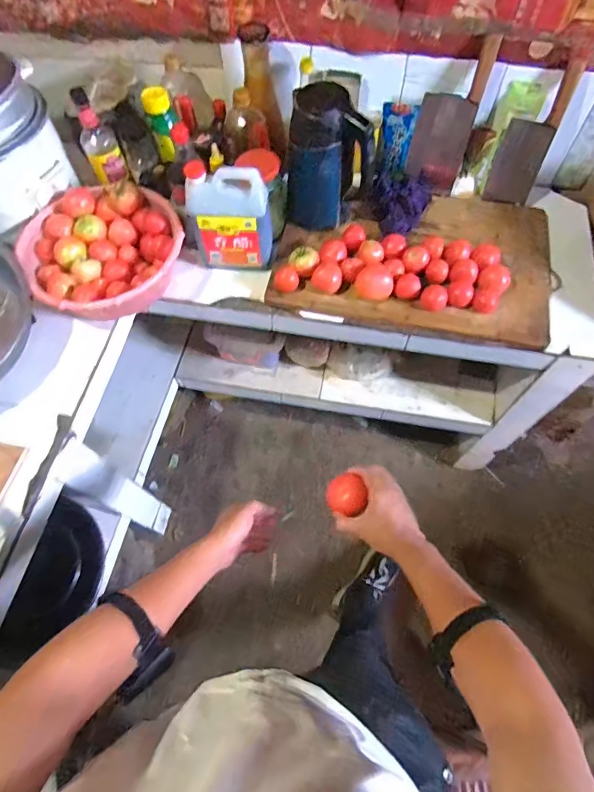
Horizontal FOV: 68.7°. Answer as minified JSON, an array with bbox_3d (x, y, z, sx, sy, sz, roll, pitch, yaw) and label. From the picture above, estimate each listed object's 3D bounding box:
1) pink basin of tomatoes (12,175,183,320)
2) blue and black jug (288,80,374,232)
[{"bbox_3d":[-0.399,-0.303,0.910,0.304,0.104,0.316,-34,69,-14],"label":"pink basin of tomatoes"},{"bbox_3d":[0.069,-0.477,0.880,0.167,0.220,0.143,7,65,5],"label":"blue and black jug"}]

